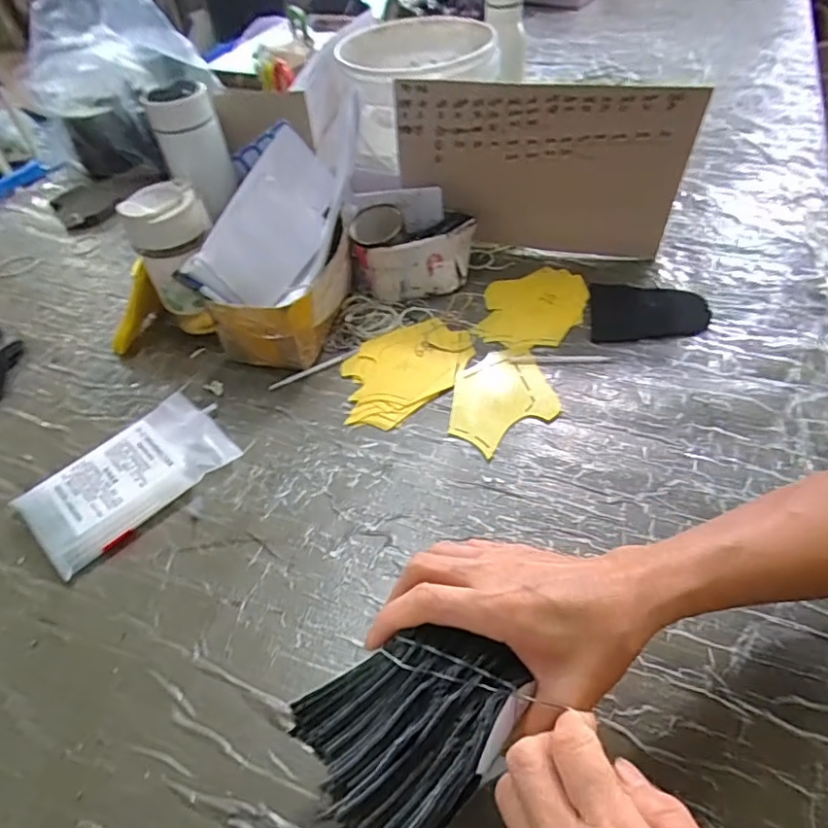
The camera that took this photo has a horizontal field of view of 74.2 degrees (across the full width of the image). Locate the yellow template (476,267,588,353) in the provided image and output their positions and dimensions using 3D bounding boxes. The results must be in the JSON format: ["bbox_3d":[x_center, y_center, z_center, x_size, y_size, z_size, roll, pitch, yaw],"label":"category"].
[{"bbox_3d":[0.141,-0.127,0.642,0.115,0.007,0.142,5,49,11],"label":"yellow template"}]

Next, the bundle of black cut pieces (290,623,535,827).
[{"bbox_3d":[0.001,0.161,0.285,0.112,0.048,0.088,-50,54,-3],"label":"bundle of black cut pieces"}]

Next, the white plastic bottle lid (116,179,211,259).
[{"bbox_3d":[-0.258,-0.206,0.579,0.078,0.053,0.074,-11,48,-4],"label":"white plastic bottle lid"}]

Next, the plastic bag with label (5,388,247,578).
[{"bbox_3d":[-0.263,0.057,0.511,0.104,0.027,0.176,33,59,30],"label":"plastic bag with label"}]

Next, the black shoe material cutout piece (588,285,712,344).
[{"bbox_3d":[0.260,-0.112,0.607,0.123,0.007,0.090,4,54,11],"label":"black shoe material cutout piece"}]

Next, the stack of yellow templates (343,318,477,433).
[{"bbox_3d":[-0.011,-0.052,0.591,0.162,0.010,0.110,-36,55,-24],"label":"stack of yellow templates"}]

